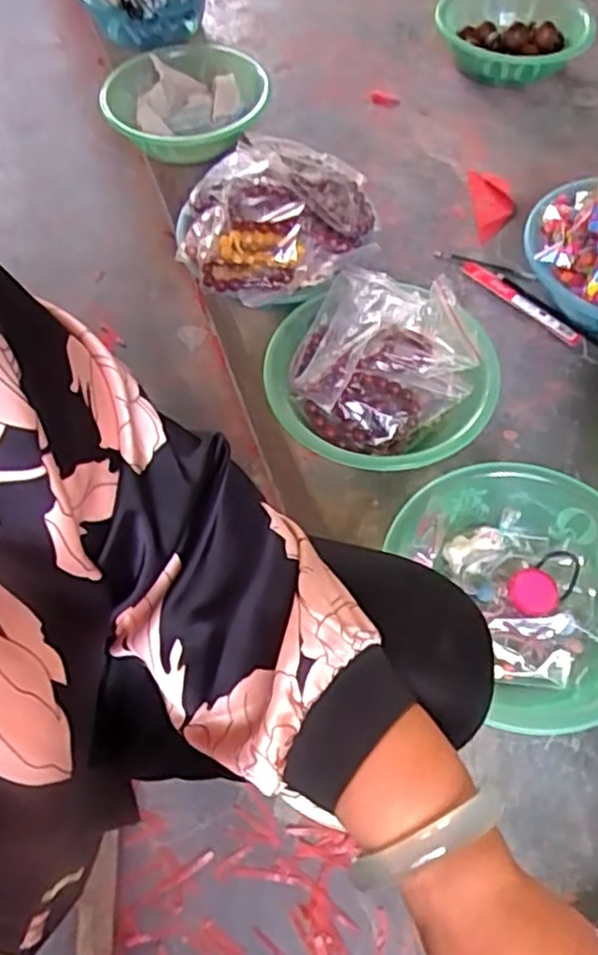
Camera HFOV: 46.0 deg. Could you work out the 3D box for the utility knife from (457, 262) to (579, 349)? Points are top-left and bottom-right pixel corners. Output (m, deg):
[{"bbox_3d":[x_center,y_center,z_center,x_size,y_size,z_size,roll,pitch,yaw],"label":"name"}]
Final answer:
[{"bbox_3d":[0.270,-0.215,0.864,0.019,0.012,0.176,-36,65,-20],"label":"utility knife"}]

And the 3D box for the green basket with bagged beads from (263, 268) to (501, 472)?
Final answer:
[{"bbox_3d":[0.084,-0.104,0.746,0.237,0.088,0.235,10,59,6],"label":"green basket with bagged beads"}]

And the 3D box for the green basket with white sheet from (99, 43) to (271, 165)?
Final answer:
[{"bbox_3d":[-0.166,-0.555,1.022,0.238,0.071,0.260,10,59,7],"label":"green basket with white sheet"}]

